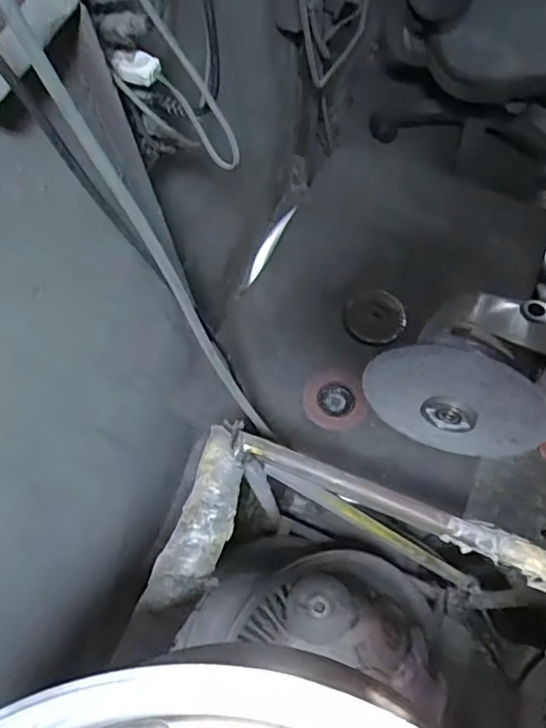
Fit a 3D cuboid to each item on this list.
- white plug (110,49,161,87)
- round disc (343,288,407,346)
[{"bbox_3d":[-0.128,-0.278,0.541,0.046,0.016,0.029,6,68,5],"label":"white plug"},{"bbox_3d":[0.159,-0.074,0.905,0.094,0.009,0.094,-1,68,2],"label":"round disc"}]

